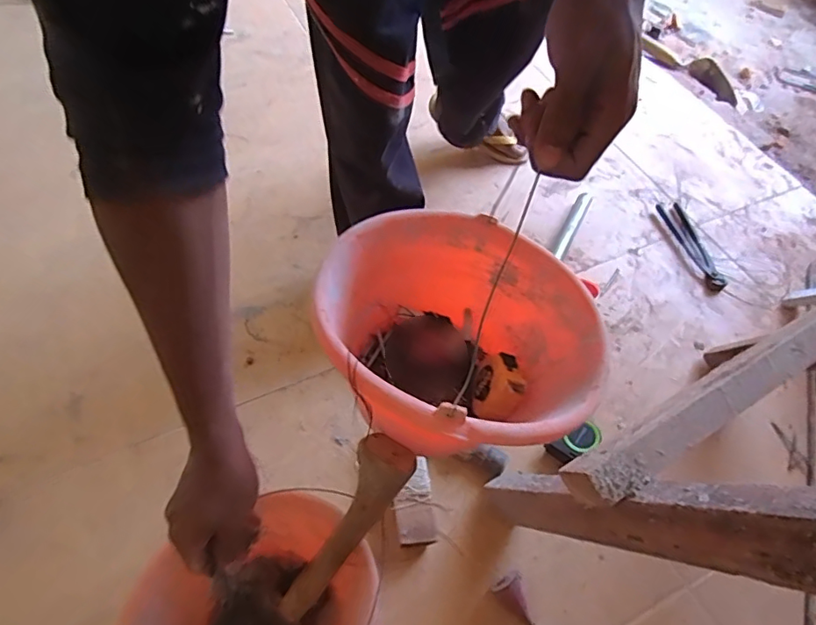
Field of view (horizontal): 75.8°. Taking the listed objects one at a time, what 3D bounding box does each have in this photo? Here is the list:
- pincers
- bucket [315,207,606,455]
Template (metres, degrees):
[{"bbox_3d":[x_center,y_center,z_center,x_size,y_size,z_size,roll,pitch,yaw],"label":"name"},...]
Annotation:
[{"bbox_3d":[0.573,-0.139,1.056,0.055,0.013,0.228,-6,56,-10],"label":"pincers"},{"bbox_3d":[0.043,0.038,0.509,0.239,0.167,0.213,-3,56,-7],"label":"bucket"}]

